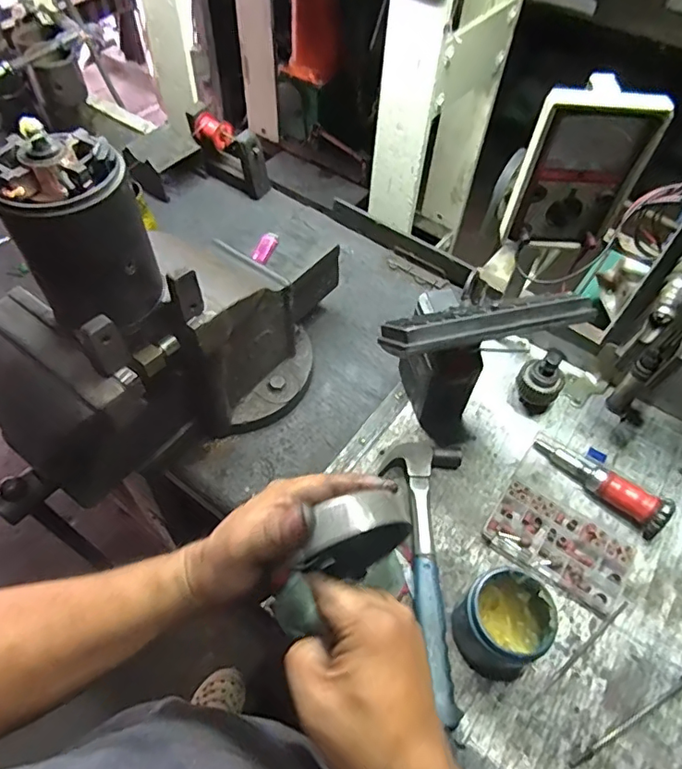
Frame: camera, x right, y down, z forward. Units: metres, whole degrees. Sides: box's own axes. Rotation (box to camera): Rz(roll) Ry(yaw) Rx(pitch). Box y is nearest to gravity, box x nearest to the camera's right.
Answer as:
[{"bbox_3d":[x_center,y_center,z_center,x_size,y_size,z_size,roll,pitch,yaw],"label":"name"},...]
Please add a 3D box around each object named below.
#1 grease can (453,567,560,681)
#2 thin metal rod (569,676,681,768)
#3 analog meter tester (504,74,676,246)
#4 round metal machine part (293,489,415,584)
[{"bbox_3d":[0.179,0.266,0.574,0.088,0.097,0.090,1,54,-1],"label":"grease can"},{"bbox_3d":[0.322,0.362,0.565,0.184,0.004,0.011,-21,58,-16],"label":"thin metal rod"},{"bbox_3d":[0.264,-0.240,0.586,0.133,0.171,0.053,0,55,-2],"label":"analog meter tester"},{"bbox_3d":[0.006,0.116,0.382,0.086,0.104,0.031,-24,59,-18],"label":"round metal machine part"}]

